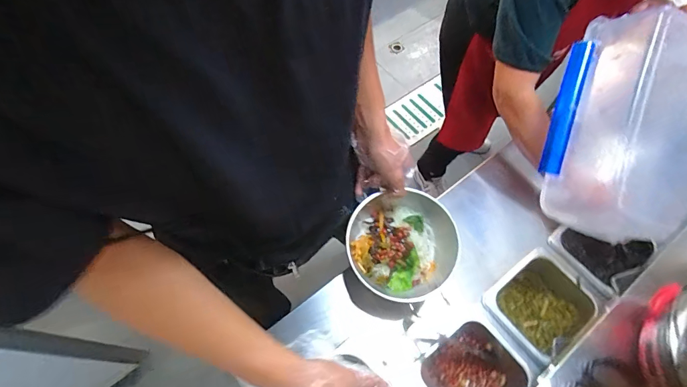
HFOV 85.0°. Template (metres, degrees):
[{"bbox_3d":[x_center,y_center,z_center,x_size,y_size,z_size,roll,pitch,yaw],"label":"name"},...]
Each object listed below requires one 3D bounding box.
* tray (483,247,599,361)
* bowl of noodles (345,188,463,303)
[{"bbox_3d":[0.365,0.217,0.725,0.175,0.089,0.150,-31,68,-15],"label":"tray"},{"bbox_3d":[0.098,0.094,0.654,0.183,0.081,0.178,3,63,0],"label":"bowl of noodles"}]

